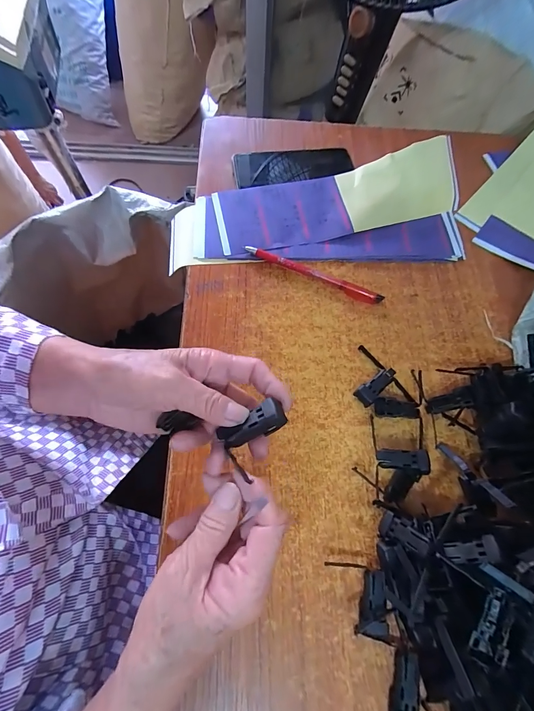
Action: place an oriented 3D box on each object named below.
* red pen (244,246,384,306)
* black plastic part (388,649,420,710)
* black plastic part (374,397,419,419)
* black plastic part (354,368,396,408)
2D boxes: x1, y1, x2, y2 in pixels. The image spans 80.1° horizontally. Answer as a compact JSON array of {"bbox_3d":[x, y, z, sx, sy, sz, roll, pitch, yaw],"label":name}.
[{"bbox_3d":[0.057,-0.101,0.387,0.174,0.010,0.018,25,70,7],"label":"red pen"},{"bbox_3d":[0.107,0.258,0.245,0.020,0.015,0.047,13,69,2],"label":"black plastic part"},{"bbox_3d":[0.133,0.055,0.328,0.046,0.014,0.017,6,69,-1],"label":"black plastic part"},{"bbox_3d":[0.114,0.032,0.337,0.047,0.014,0.020,-40,76,-16],"label":"black plastic part"}]

